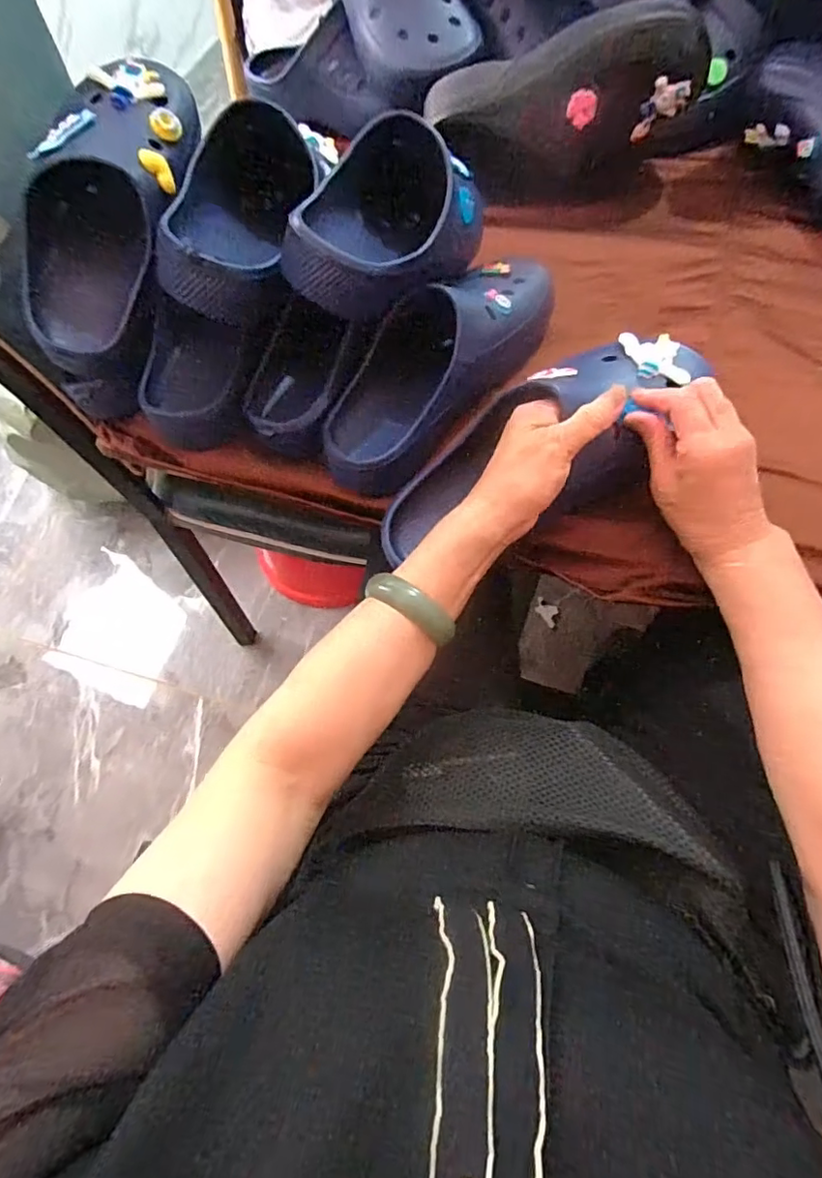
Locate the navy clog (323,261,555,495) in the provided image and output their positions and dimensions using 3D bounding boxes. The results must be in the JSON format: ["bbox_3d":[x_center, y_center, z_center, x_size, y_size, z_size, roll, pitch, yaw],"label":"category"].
[{"bbox_3d":[0.026,-0.190,0.466,0.086,0.095,0.260,41,84,22],"label":"navy clog"}]

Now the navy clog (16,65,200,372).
[{"bbox_3d":[-0.243,-0.307,0.450,0.098,0.078,0.258,18,90,13],"label":"navy clog"}]

